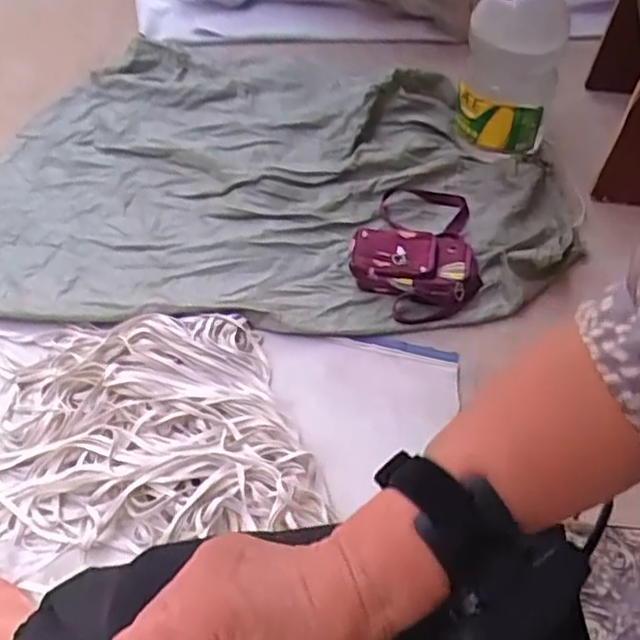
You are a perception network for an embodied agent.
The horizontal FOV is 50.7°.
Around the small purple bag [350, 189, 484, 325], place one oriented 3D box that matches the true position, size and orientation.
[{"bbox_3d":[0.154,-0.131,1.099,0.207,0.055,0.319,2,52,-3],"label":"small purple bag"}]

